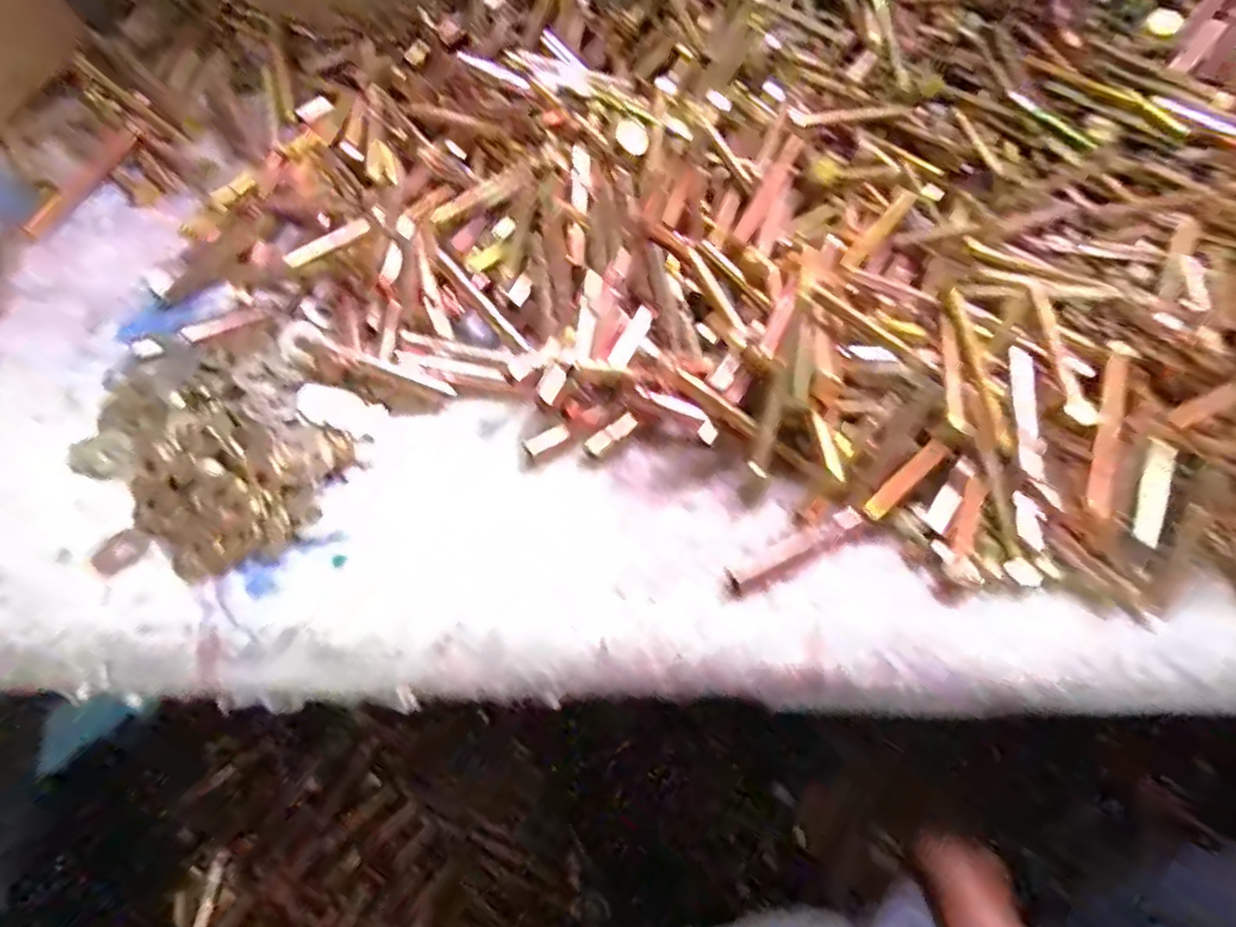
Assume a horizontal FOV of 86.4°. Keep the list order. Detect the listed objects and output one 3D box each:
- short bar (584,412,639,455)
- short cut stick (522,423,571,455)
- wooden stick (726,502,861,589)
[{"bbox_3d":[-0.003,-0.018,0.393,0.035,0.004,0.010,-34,66,-21],"label":"short bar"},{"bbox_3d":[-0.042,-0.014,0.388,0.027,0.004,0.011,-25,79,-8],"label":"short cut stick"},{"bbox_3d":[0.096,0.045,0.356,0.081,0.007,0.012,-23,63,-17],"label":"wooden stick"}]

